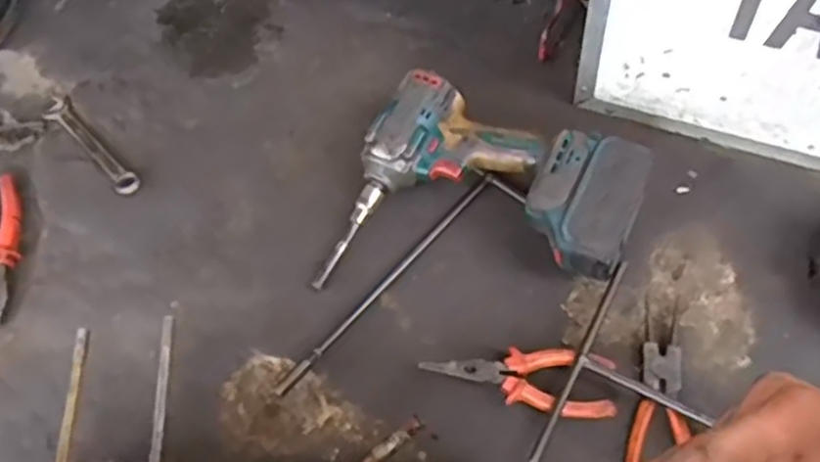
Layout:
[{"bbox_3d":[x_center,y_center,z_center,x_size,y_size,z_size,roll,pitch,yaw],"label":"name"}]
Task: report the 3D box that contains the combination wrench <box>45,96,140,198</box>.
[{"bbox_3d":[-0.350,-0.094,0.785,0.032,0.009,0.182,-39,63,-18],"label":"combination wrench"}]

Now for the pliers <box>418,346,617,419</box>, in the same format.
[{"bbox_3d":[0.092,0.120,0.603,0.154,0.028,0.054,9,60,10],"label":"pliers"}]

